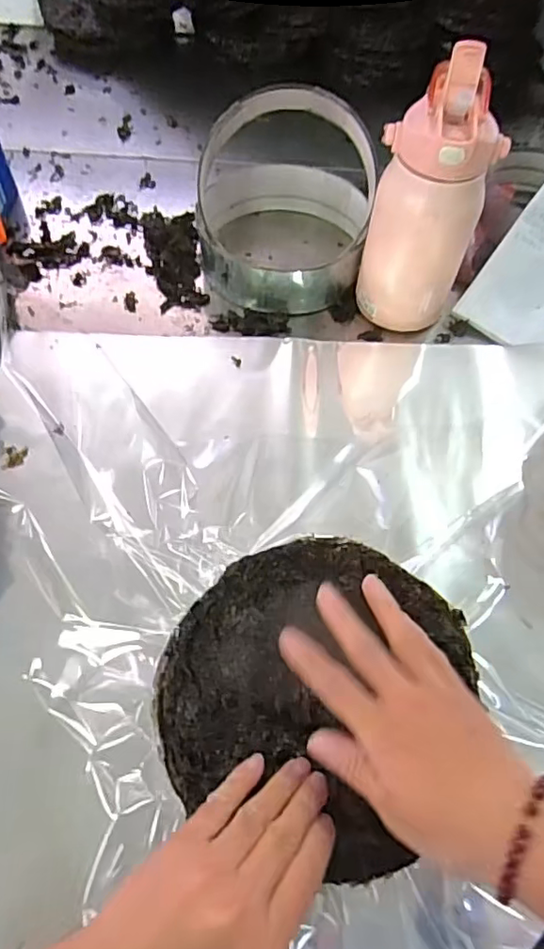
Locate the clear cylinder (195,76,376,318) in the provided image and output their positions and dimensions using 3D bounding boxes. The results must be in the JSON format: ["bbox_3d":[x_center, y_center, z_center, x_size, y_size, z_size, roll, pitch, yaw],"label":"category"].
[{"bbox_3d":[0.013,-0.298,0.620,0.178,0.149,0.184,5,61,2],"label":"clear cylinder"}]

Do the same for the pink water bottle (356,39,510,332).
[{"bbox_3d":[0.147,-0.252,0.548,0.090,0.227,0.087,-31,66,-17],"label":"pink water bottle"}]

